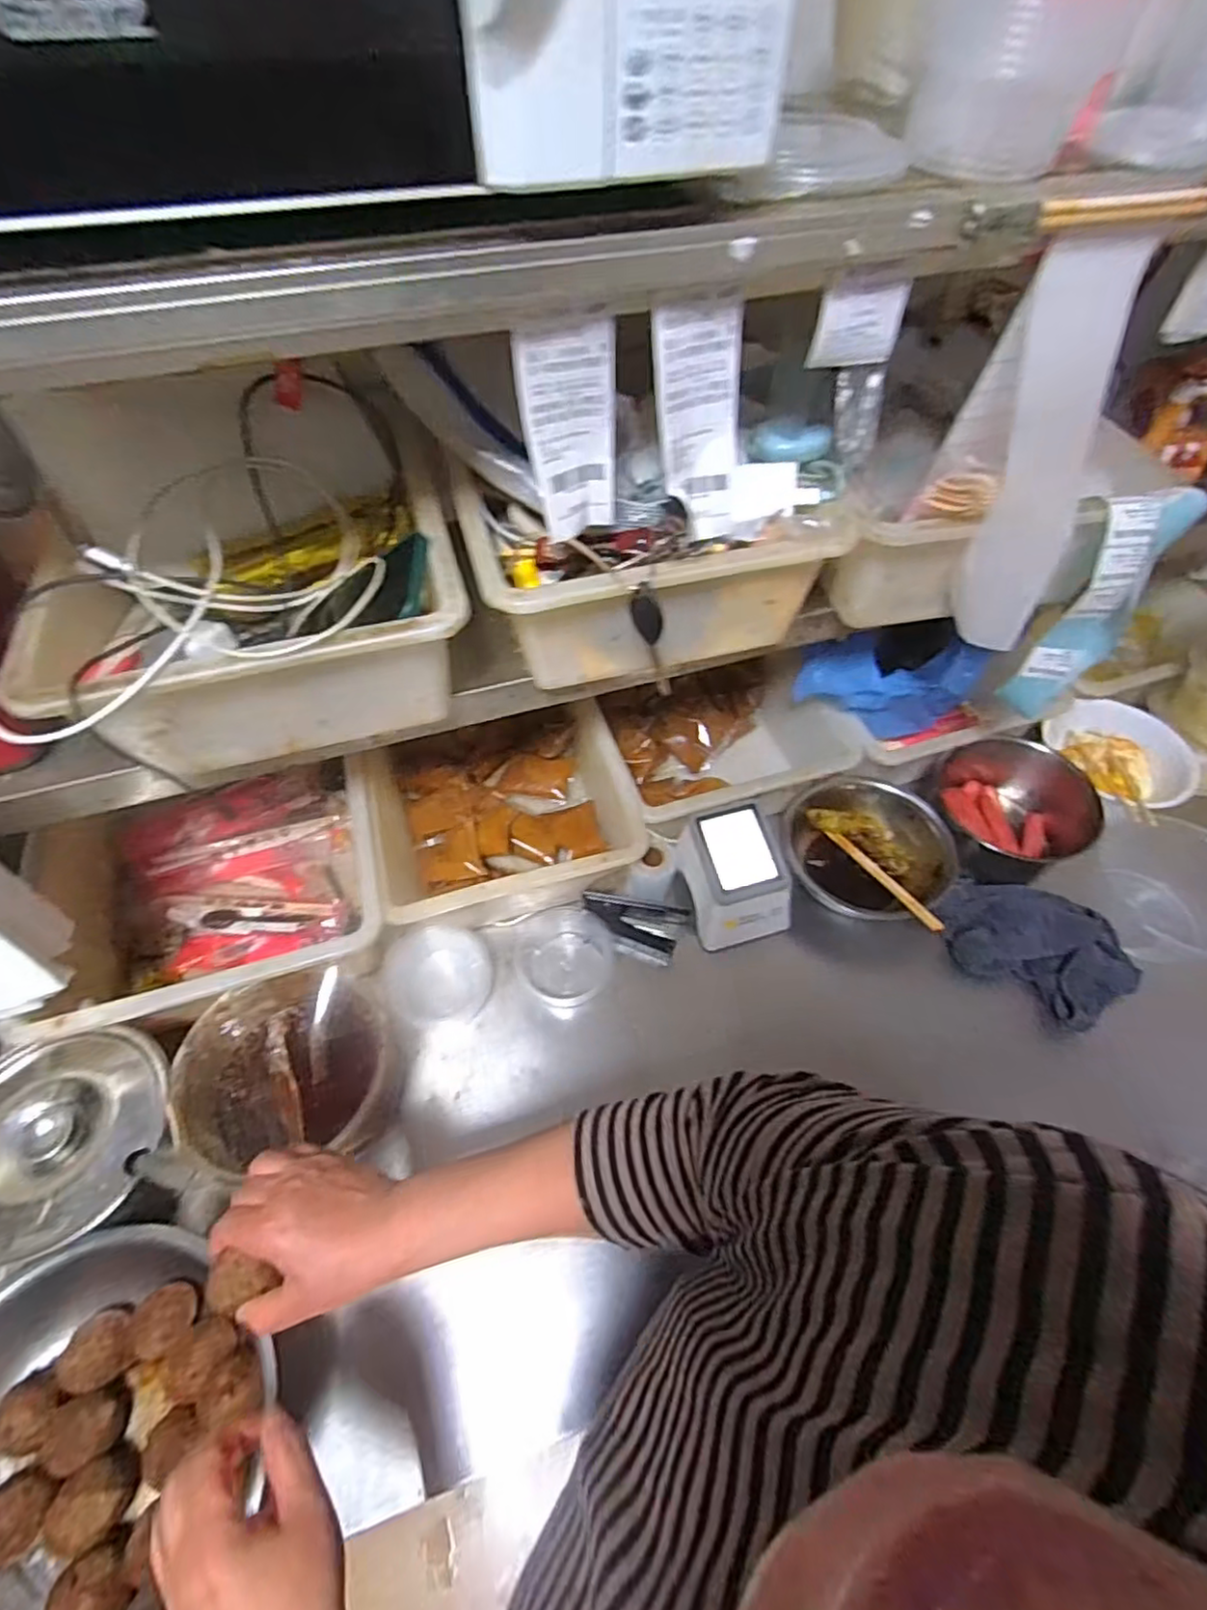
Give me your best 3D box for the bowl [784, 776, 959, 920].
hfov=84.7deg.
[{"bbox_3d":[0.301,0.055,0.766,0.189,0.066,0.155,27,59,18],"label":"bowl"}]

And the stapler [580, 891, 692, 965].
[{"bbox_3d":[0.034,0.132,0.724,0.113,0.026,0.065,5,54,4],"label":"stapler"}]

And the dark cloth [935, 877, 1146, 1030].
[{"bbox_3d":[0.467,0.144,0.708,0.193,0.039,0.138,33,61,22],"label":"dark cloth"}]

